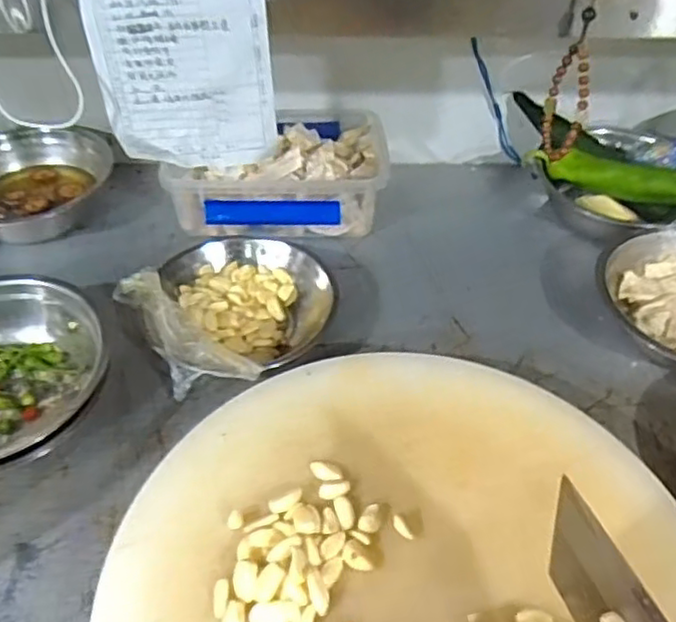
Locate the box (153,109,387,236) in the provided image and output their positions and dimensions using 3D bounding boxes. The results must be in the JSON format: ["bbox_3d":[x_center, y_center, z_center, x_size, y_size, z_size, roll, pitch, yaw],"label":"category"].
[{"bbox_3d":[-0.069,-0.167,0.804,0.247,0.074,0.170,-1,47,-2],"label":"box"}]

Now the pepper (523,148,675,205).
[{"bbox_3d":[0.332,-0.155,0.752,0.226,0.045,0.028,23,50,21],"label":"pepper"}]

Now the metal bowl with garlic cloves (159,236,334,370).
[{"bbox_3d":[-0.090,-0.020,0.674,0.152,0.068,0.147,1,46,-1],"label":"metal bowl with garlic cloves"}]

